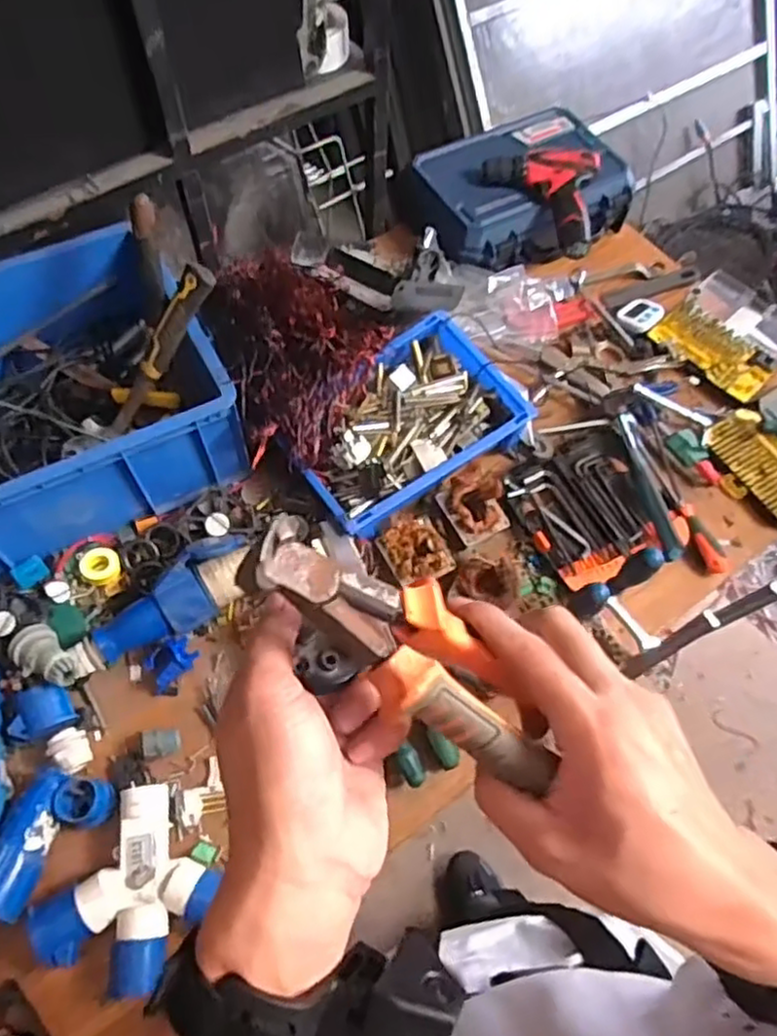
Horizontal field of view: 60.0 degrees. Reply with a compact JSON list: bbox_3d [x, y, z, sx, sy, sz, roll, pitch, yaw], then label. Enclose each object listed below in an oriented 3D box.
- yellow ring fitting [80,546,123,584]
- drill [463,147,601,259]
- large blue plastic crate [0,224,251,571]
[{"bbox_3d":[-0.364,0.061,0.853,0.044,0.021,0.043,1,62,-1],"label":"yellow ring fitting"},{"bbox_3d":[0.264,-0.525,1.079,0.151,0.076,0.234,-39,69,-20],"label":"drill"},{"bbox_3d":[-0.471,-0.150,0.865,0.458,0.163,0.377,-26,65,-15],"label":"large blue plastic crate"}]

